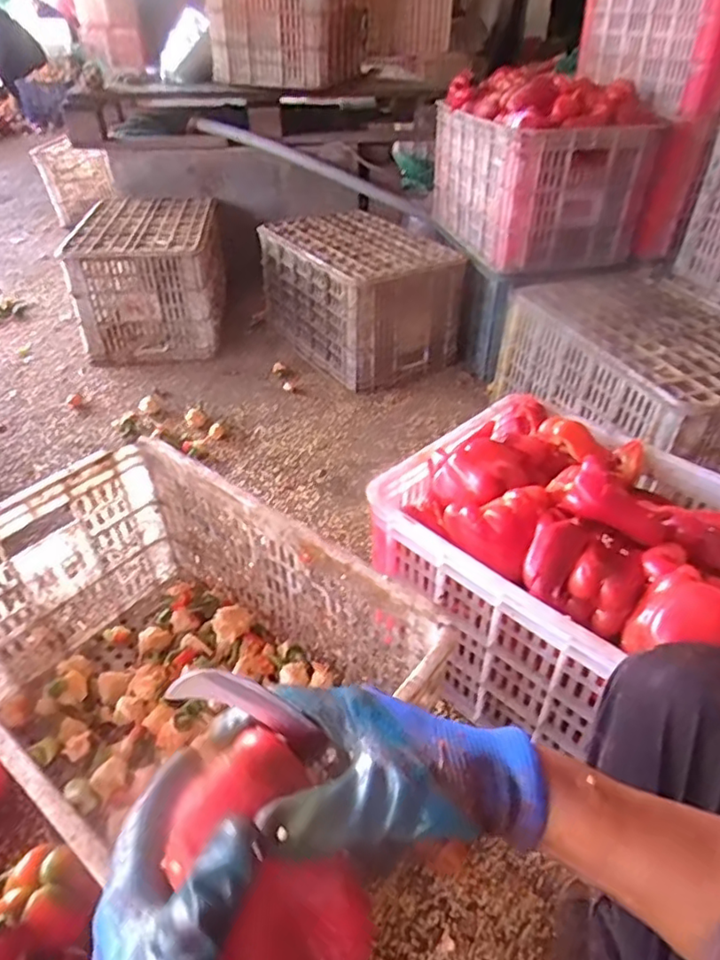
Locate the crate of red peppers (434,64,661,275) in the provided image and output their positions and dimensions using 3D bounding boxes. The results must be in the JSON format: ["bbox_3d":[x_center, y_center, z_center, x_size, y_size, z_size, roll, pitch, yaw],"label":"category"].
[{"bbox_3d":[0.415,-0.761,1.442,0.407,0.325,0.453,-8,40,-11],"label":"crate of red peppers"}]

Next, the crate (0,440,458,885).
[{"bbox_3d":[-0.209,0.231,0.687,0.511,0.287,0.339,27,46,28],"label":"crate"}]

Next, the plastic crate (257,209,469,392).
[{"bbox_3d":[0.004,-0.486,1.587,0.348,0.285,0.496,-26,46,-30],"label":"plastic crate"}]

